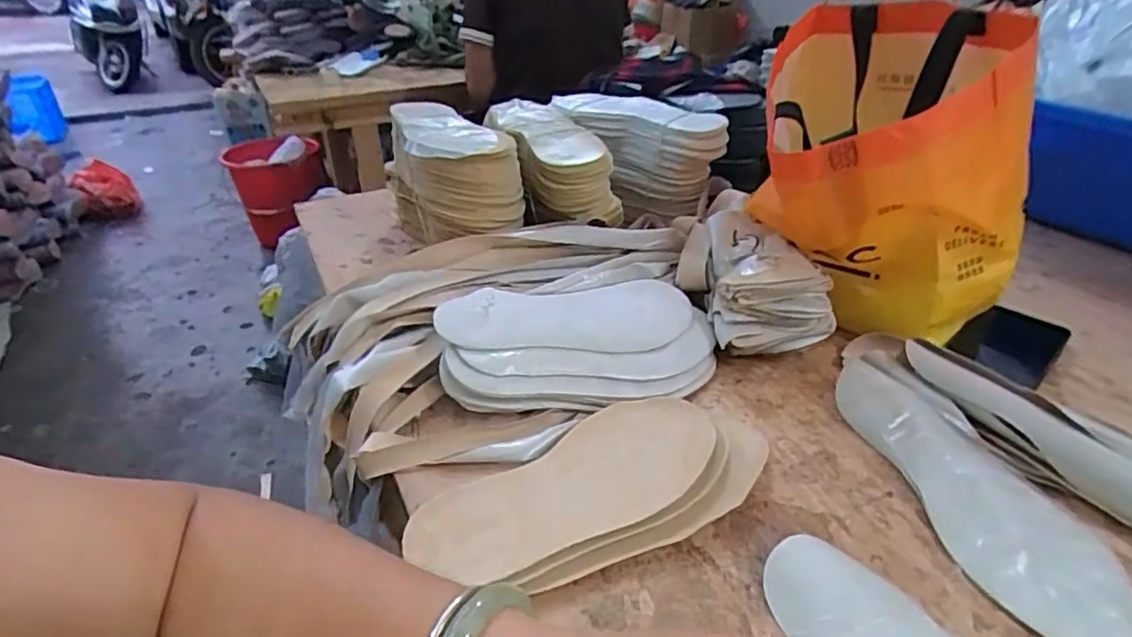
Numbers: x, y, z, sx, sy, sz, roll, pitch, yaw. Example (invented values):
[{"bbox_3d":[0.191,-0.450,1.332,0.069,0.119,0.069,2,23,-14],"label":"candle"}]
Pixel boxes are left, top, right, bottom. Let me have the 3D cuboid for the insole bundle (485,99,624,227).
[{"bbox_3d":[-0.020,-0.198,0.756,0.109,0.080,0.255,-12,34,-16],"label":"insole bundle"}]

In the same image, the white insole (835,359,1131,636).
[{"bbox_3d":[0.290,0.112,0.429,0.090,0.035,0.228,-9,34,-12],"label":"white insole"}]

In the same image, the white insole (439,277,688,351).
[{"bbox_3d":[0.008,0.001,0.550,0.236,0.014,0.092,-4,40,-20],"label":"white insole"}]

